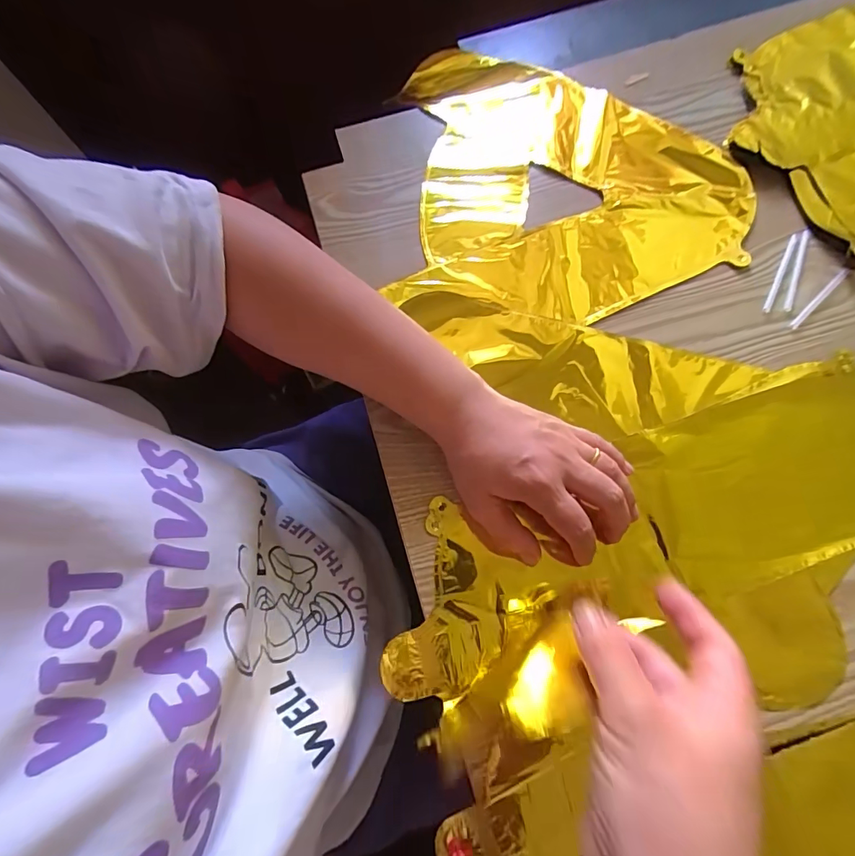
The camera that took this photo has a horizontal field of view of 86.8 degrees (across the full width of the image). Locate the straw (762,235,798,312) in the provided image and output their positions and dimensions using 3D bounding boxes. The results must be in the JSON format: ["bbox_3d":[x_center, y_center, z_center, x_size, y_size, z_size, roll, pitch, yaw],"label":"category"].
[{"bbox_3d":[0.294,-0.131,0.375,0.006,0.004,0.084,27,75,10],"label":"straw"}]

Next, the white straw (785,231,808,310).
[{"bbox_3d":[0.308,-0.132,0.376,0.006,0.004,0.084,22,75,8],"label":"white straw"}]

